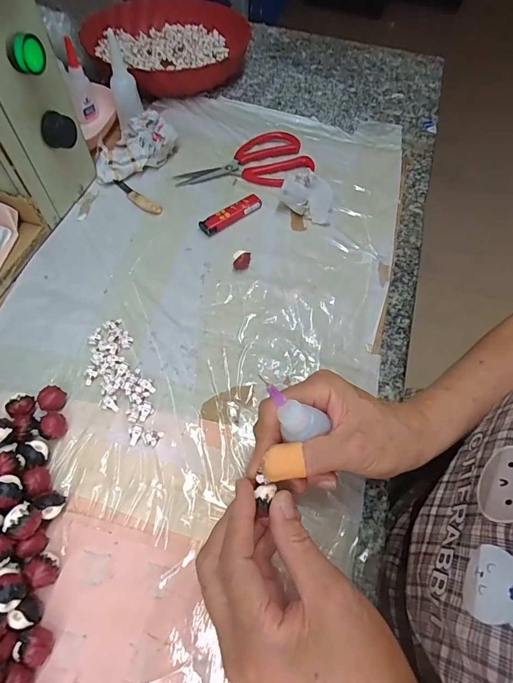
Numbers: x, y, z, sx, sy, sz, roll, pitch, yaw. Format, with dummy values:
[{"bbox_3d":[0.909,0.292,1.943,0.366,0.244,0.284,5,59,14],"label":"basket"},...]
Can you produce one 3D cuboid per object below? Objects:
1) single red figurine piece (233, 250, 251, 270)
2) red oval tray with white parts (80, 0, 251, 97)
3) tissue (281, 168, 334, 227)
[{"bbox_3d":[-0.015,-0.084,0.388,0.018,0.016,0.014,-5,60,-4],"label":"single red figurine piece"},{"bbox_3d":[-0.123,-0.454,0.585,0.209,0.040,0.218,-40,68,-21],"label":"red oval tray with white parts"},{"bbox_3d":[0.055,-0.158,0.417,0.056,0.038,0.033,20,61,10],"label":"tissue"}]

